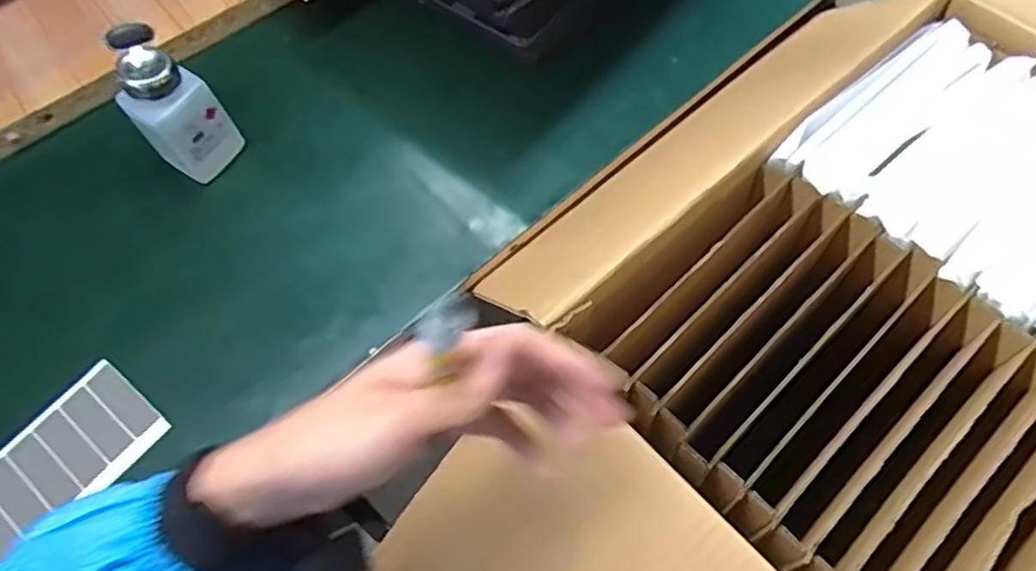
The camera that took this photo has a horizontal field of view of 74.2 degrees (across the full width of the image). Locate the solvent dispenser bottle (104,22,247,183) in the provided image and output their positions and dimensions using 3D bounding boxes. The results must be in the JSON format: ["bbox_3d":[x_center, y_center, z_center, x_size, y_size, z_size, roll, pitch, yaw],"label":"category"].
[{"bbox_3d":[-0.274,-0.140,0.545,0.063,0.107,0.056,-39,67,-16],"label":"solvent dispenser bottle"}]

